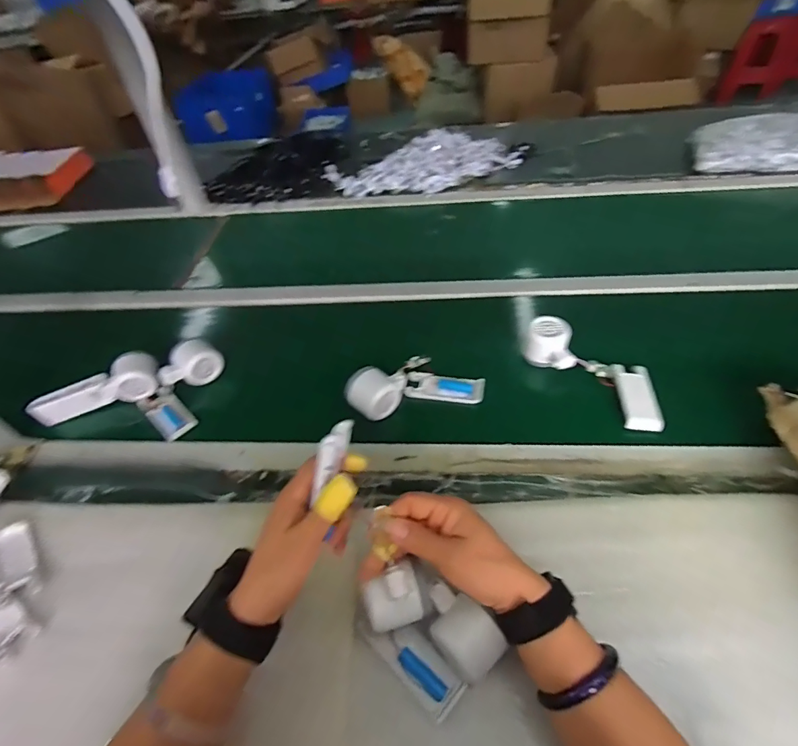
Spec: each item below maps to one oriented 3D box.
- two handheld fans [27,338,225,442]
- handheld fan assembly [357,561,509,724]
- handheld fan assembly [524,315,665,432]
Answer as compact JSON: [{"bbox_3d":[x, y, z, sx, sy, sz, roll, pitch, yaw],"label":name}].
[{"bbox_3d":[-0.396,0.017,0.644,0.226,0.060,0.138,3,49,9],"label":"two handheld fans"},{"bbox_3d":[0.027,0.218,0.369,0.080,0.101,0.102,-39,55,-25],"label":"handheld fan assembly"},{"bbox_3d":[0.270,-0.011,0.586,0.084,0.051,0.199,-37,54,-24],"label":"handheld fan assembly"}]

